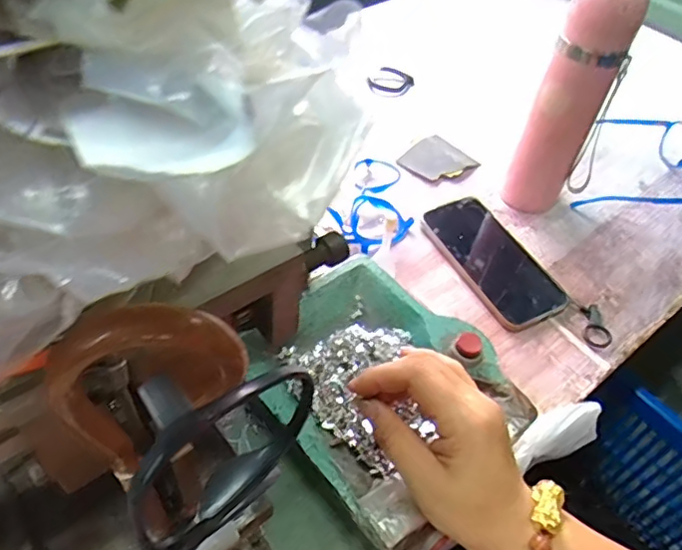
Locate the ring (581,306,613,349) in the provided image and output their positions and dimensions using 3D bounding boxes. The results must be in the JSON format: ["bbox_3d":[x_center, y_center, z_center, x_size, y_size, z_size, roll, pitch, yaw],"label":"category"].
[{"bbox_3d":[0.243,0.049,0.543,0.027,0.006,0.047,8,50,3],"label":"ring"}]

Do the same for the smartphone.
[{"bbox_3d":[0.154,-0.020,0.580,0.087,0.006,0.162,-21,54,-20],"label":"smartphone"}]

